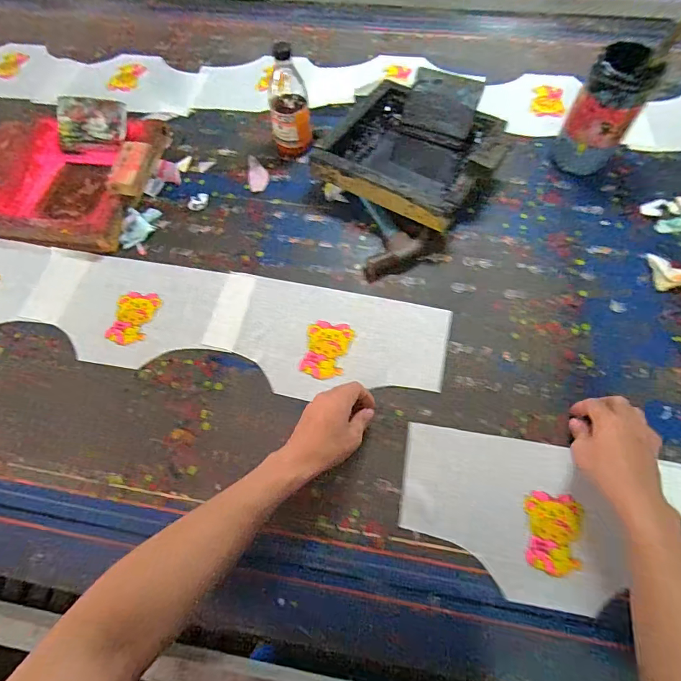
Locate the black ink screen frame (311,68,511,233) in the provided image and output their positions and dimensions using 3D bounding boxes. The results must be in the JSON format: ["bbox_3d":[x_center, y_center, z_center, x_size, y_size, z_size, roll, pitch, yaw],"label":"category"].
[{"bbox_3d":[0.123,-0.325,0.706,0.272,0.080,0.275,26,68,14],"label":"black ink screen frame"}]

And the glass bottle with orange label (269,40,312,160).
[{"bbox_3d":[-0.088,-0.391,0.696,0.069,0.161,0.061,-7,64,-1],"label":"glass bottle with orange label"}]

